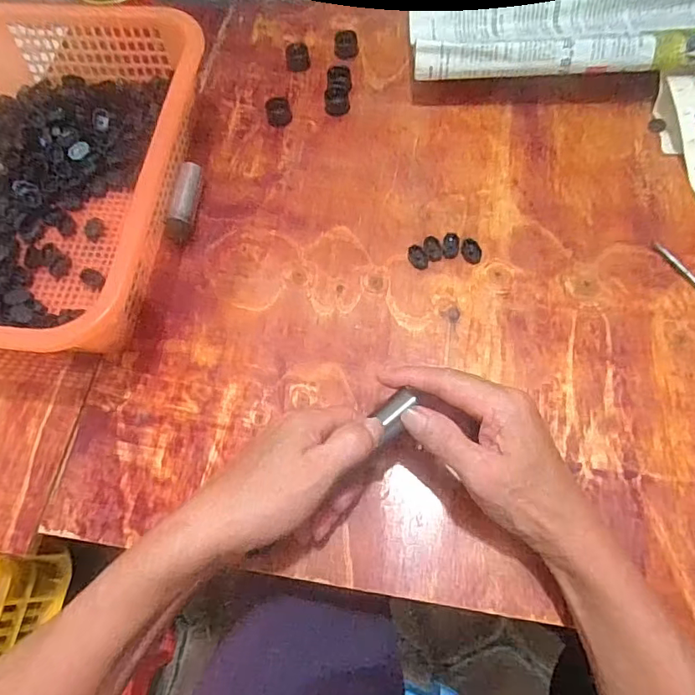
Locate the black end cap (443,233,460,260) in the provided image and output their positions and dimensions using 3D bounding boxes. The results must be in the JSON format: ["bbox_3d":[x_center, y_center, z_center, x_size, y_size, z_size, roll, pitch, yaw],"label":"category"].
[{"bbox_3d":[0.090,-0.090,0.445,0.014,0.006,0.025,7,67,6],"label":"black end cap"}]

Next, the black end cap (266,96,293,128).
[{"bbox_3d":[-0.069,-0.239,0.518,0.024,0.020,0.023,-1,67,3],"label":"black end cap"}]

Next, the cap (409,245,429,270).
[{"bbox_3d":[0.061,-0.079,0.442,0.014,0.004,0.023,-30,69,-9],"label":"cap"}]

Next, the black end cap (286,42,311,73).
[{"bbox_3d":[-0.053,-0.313,0.548,0.025,0.010,0.033,-6,67,1],"label":"black end cap"}]

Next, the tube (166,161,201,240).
[{"bbox_3d":[-0.151,-0.137,0.474,0.017,0.022,0.075,6,67,6],"label":"tube"}]

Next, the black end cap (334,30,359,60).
[{"bbox_3d":[-0.001,-0.325,0.548,0.025,0.018,0.025,-1,67,3],"label":"black end cap"}]

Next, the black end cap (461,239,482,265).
[{"bbox_3d":[0.107,-0.083,0.441,0.017,0.005,0.024,-7,67,0],"label":"black end cap"}]

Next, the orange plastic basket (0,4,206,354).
[{"bbox_3d":[-0.262,-0.159,0.455,0.250,0.091,0.351,6,67,6],"label":"orange plastic basket"}]

